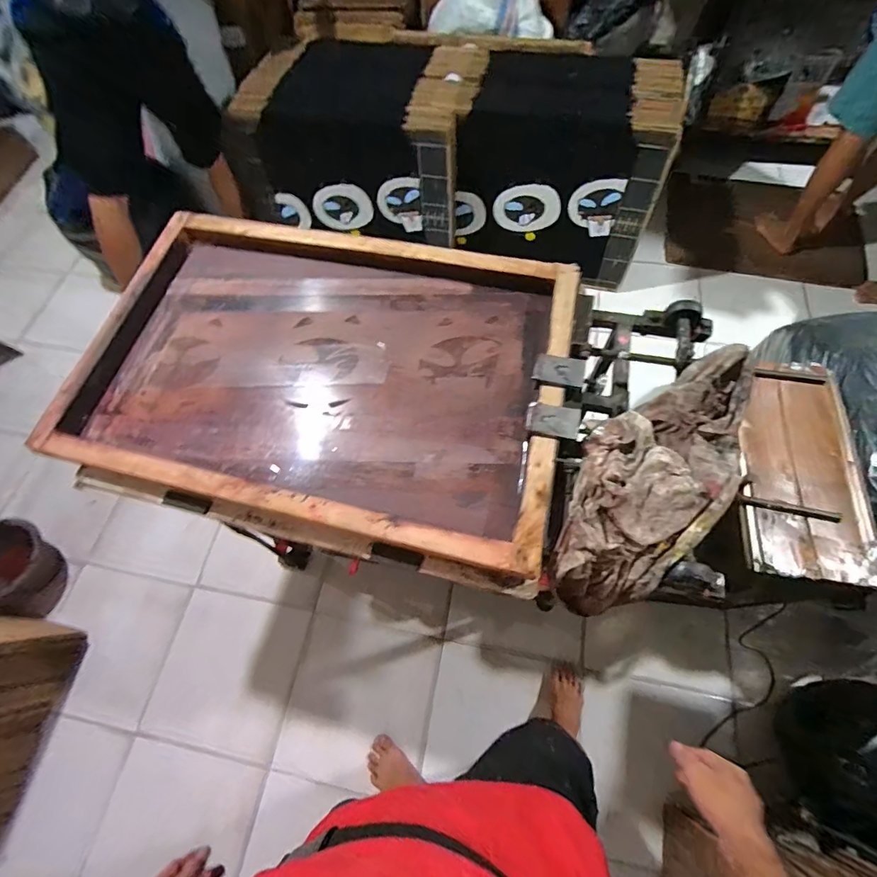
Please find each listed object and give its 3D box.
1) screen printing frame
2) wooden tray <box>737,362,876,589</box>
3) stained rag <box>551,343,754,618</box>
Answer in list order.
[{"bbox_3d":[-0.204,-0.142,0.810,0.882,0.079,0.601,13,64,11],"label":"screen printing frame"},{"bbox_3d":[0.714,0.046,0.871,0.234,0.034,0.457,6,63,7],"label":"wooden tray"},{"bbox_3d":[0.323,0.058,0.670,0.187,0.128,0.445,34,84,19],"label":"stained rag"}]

